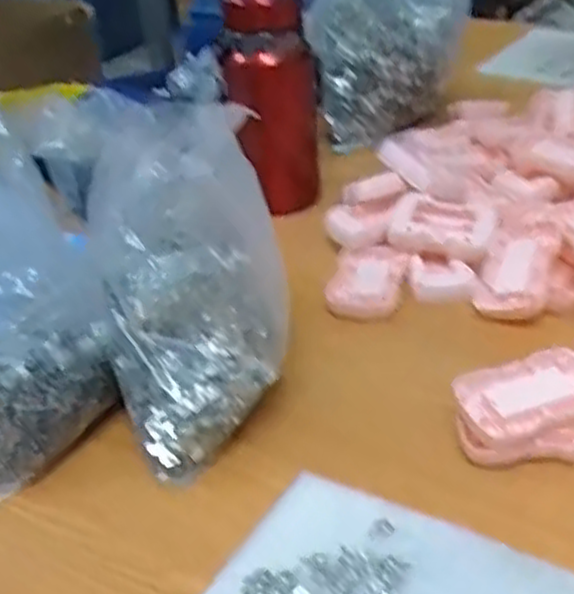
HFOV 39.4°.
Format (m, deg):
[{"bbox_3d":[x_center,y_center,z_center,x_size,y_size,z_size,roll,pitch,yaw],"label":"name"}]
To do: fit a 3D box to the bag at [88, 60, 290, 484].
[{"bbox_3d":[-0.063,-0.025,0.510,0.129,0.209,0.129,-22,37,-23],"label":"bag"}]

